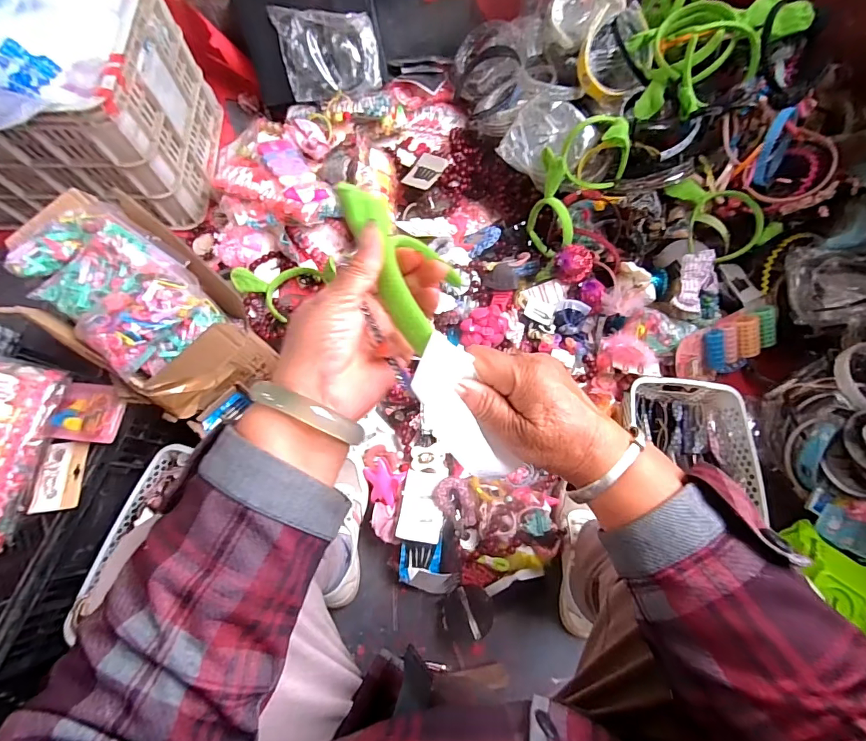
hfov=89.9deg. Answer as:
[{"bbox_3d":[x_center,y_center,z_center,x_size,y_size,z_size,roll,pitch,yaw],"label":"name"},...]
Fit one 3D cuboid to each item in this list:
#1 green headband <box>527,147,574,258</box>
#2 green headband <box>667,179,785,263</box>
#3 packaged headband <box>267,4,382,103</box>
[{"bbox_3d":[0.218,-0.311,0.823,0.047,0.139,0.183,-8,74,-3],"label":"green headband"},{"bbox_3d":[0.526,-0.282,0.791,0.166,0.055,0.155,-18,74,-6],"label":"green headband"},{"bbox_3d":[-0.213,-0.653,0.888,0.192,0.025,0.164,-9,113,4],"label":"packaged headband"}]

